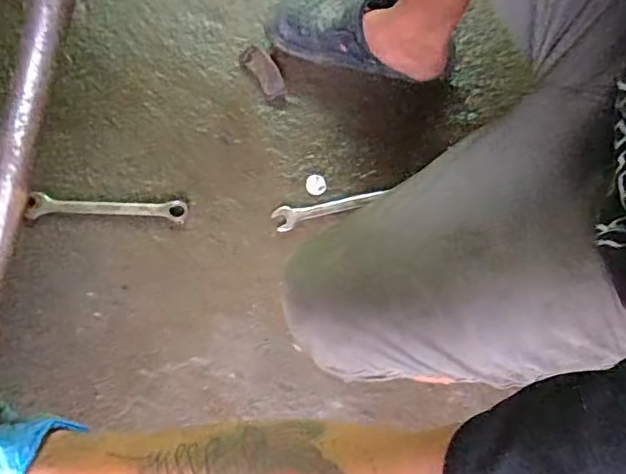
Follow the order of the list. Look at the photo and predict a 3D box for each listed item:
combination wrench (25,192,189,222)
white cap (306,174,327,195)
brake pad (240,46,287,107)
[{"bbox_3d":[-0.285,-0.040,0.798,0.213,0.016,0.035,2,70,0],"label":"combination wrench"},{"bbox_3d":[0.004,-0.076,0.821,0.029,0.004,0.031,0,70,-1],"label":"white cap"},{"bbox_3d":[-0.073,-0.251,0.876,0.039,0.015,0.106,-29,73,-10],"label":"brake pad"}]

